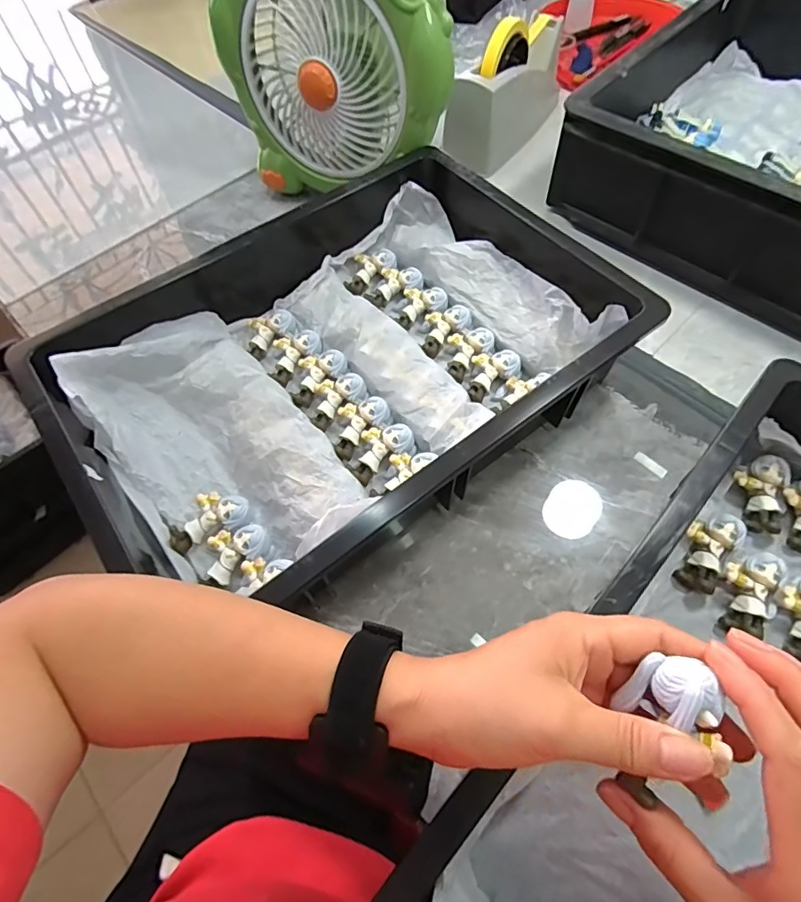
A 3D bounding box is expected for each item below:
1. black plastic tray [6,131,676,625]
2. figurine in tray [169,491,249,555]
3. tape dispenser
[{"bbox_3d":[-0.050,-0.086,0.442,0.448,0.088,0.327,-35,65,-16],"label":"black plastic tray"},{"bbox_3d":[-0.154,0.053,0.402,0.063,0.019,0.035,-21,62,-9],"label":"figurine in tray"},{"bbox_3d":[0.137,-0.461,0.629,0.076,0.116,0.198,30,67,18],"label":"tape dispenser"}]

